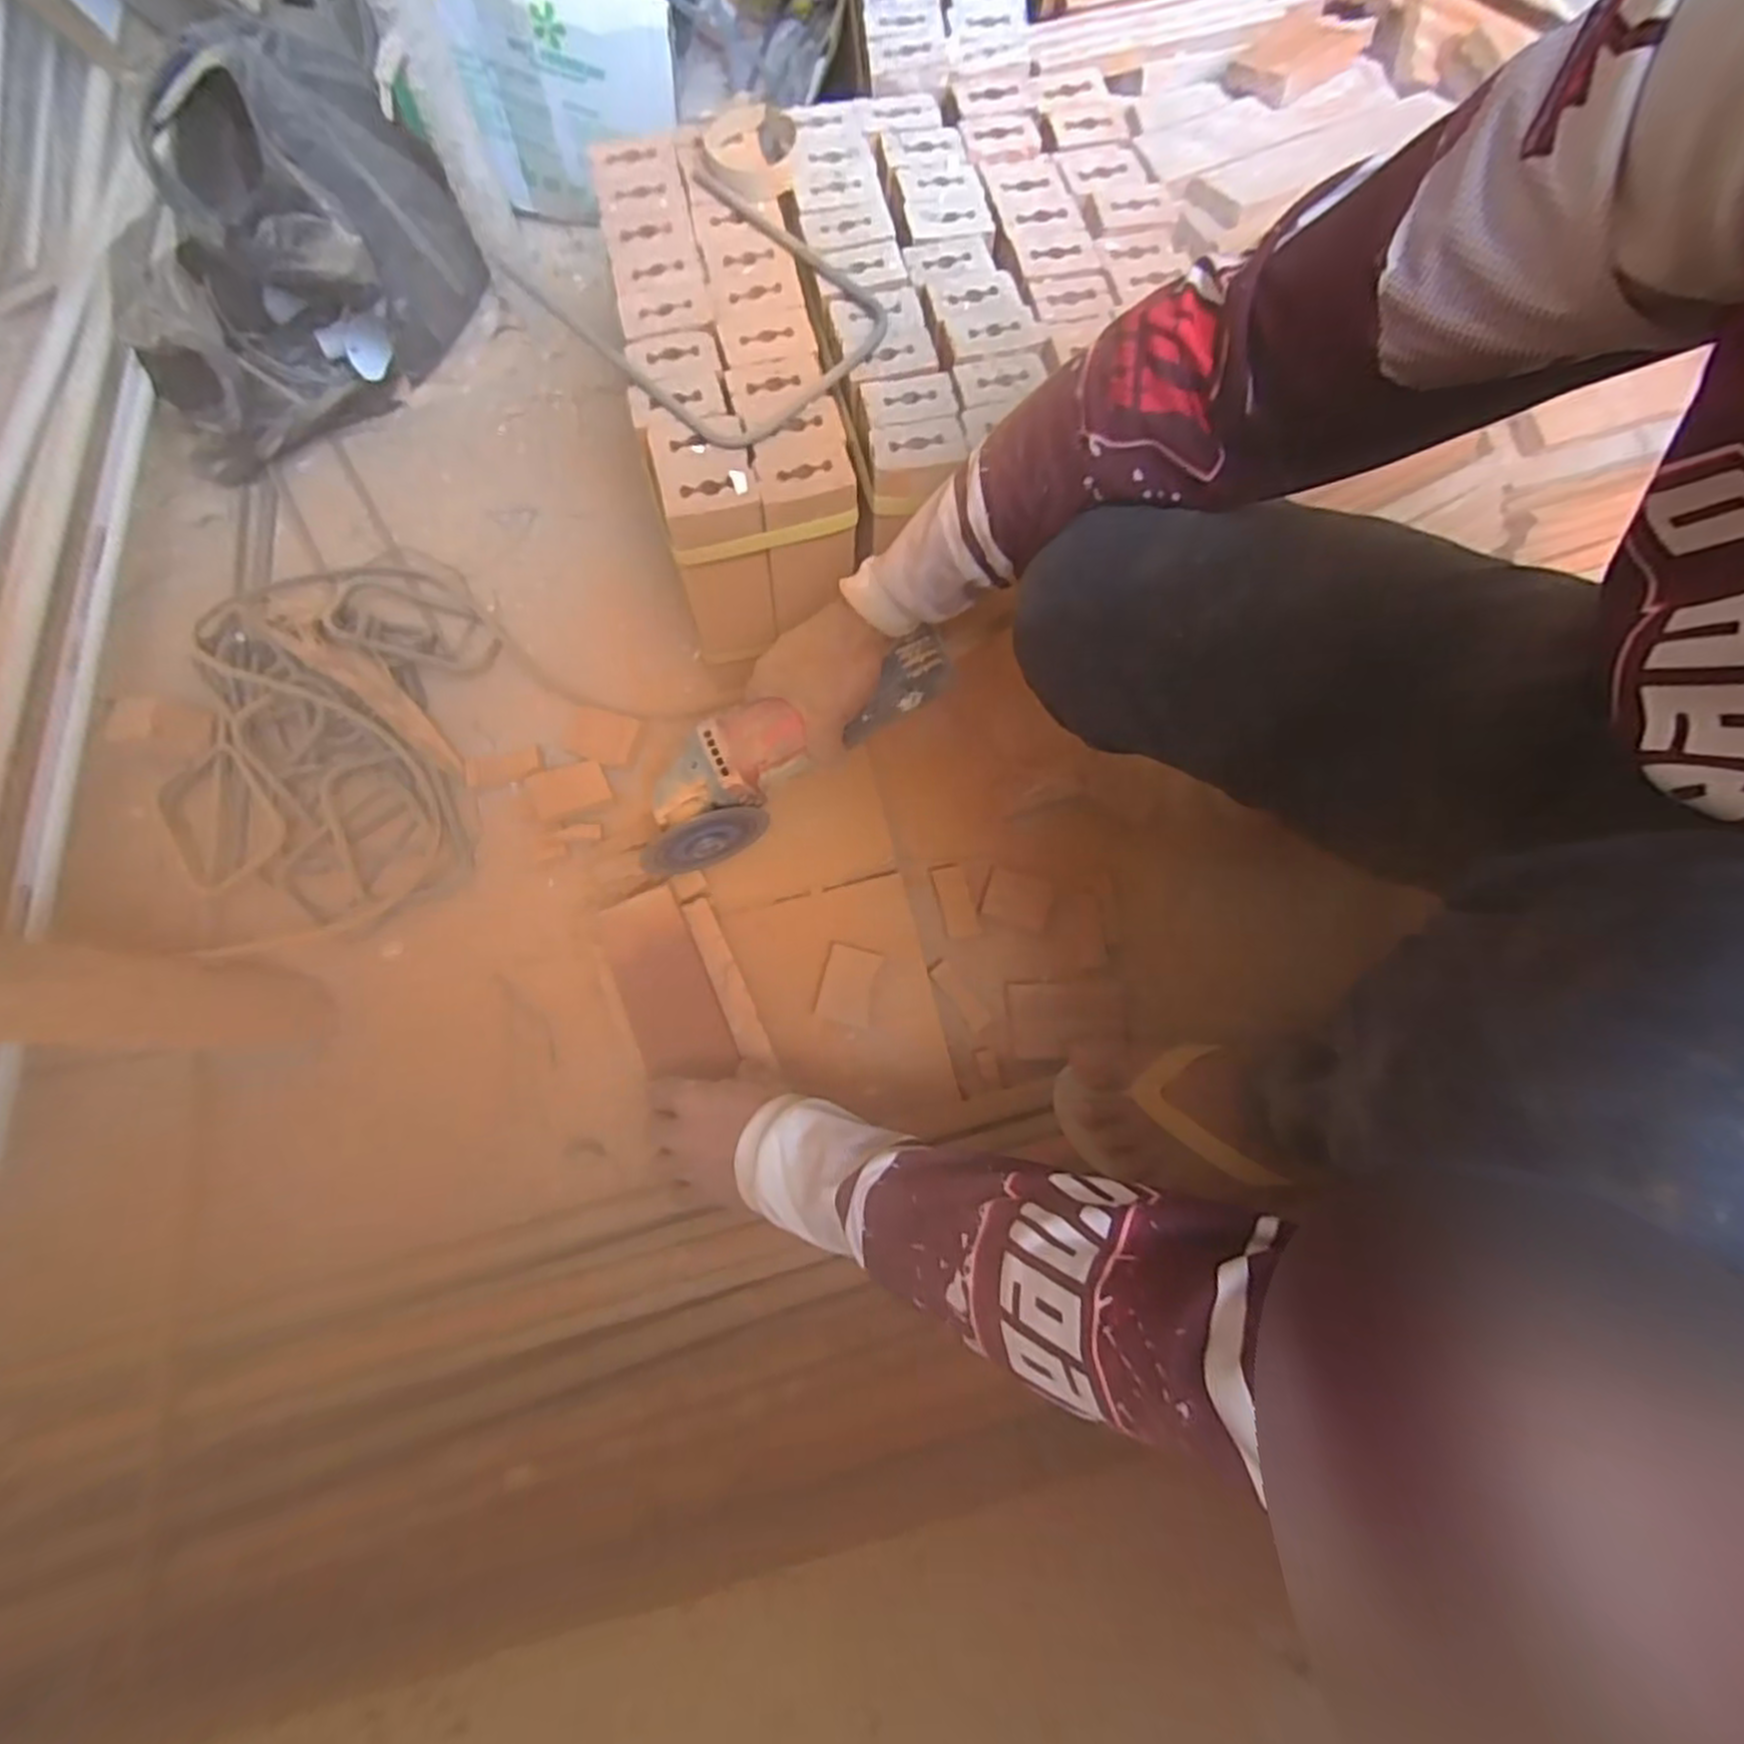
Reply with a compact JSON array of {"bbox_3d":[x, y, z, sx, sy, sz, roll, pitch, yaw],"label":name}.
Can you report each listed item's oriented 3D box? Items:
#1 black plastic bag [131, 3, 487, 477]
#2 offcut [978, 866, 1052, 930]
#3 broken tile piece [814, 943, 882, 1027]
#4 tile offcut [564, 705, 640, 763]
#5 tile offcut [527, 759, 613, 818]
[{"bbox_3d":[-0.531,-0.551,0.677,0.324,0.242,0.219,-26,77,-8],"label":"black plastic bag"},{"bbox_3d":[0.125,0.021,0.659,0.056,0.004,0.046,16,75,3],"label":"offcut"},{"bbox_3d":[-0.020,0.093,0.635,0.044,0.006,0.061,12,75,2],"label":"broken tile piece"},{"bbox_3d":[-0.242,-0.123,0.681,0.060,0.011,0.045,11,75,1],"label":"tile offcut"},{"bbox_3d":[-0.259,-0.072,0.654,0.063,0.005,0.038,-23,91,-32],"label":"tile offcut"}]

